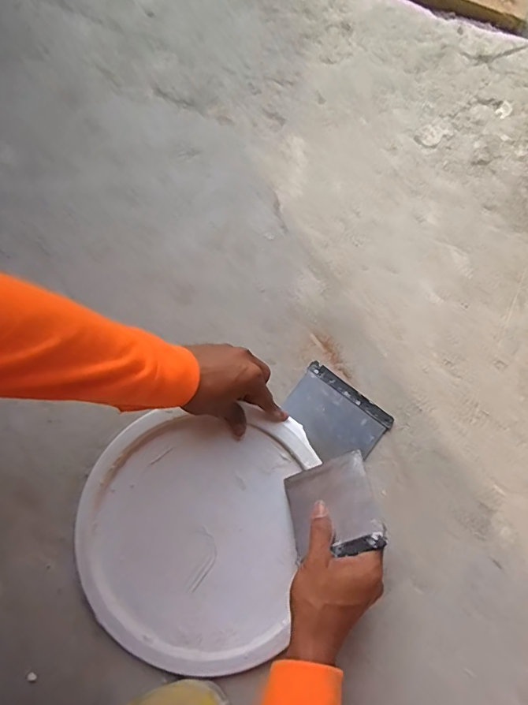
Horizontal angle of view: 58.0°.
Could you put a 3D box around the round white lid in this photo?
[{"bbox_3d":[-0.087,0.208,0.552,0.246,0.026,0.277,10,78,1],"label":"round white lid"}]

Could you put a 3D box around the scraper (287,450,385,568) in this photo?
[{"bbox_3d":[0.071,0.172,0.518,0.105,0.015,0.101,-29,49,20],"label":"scraper"}]

